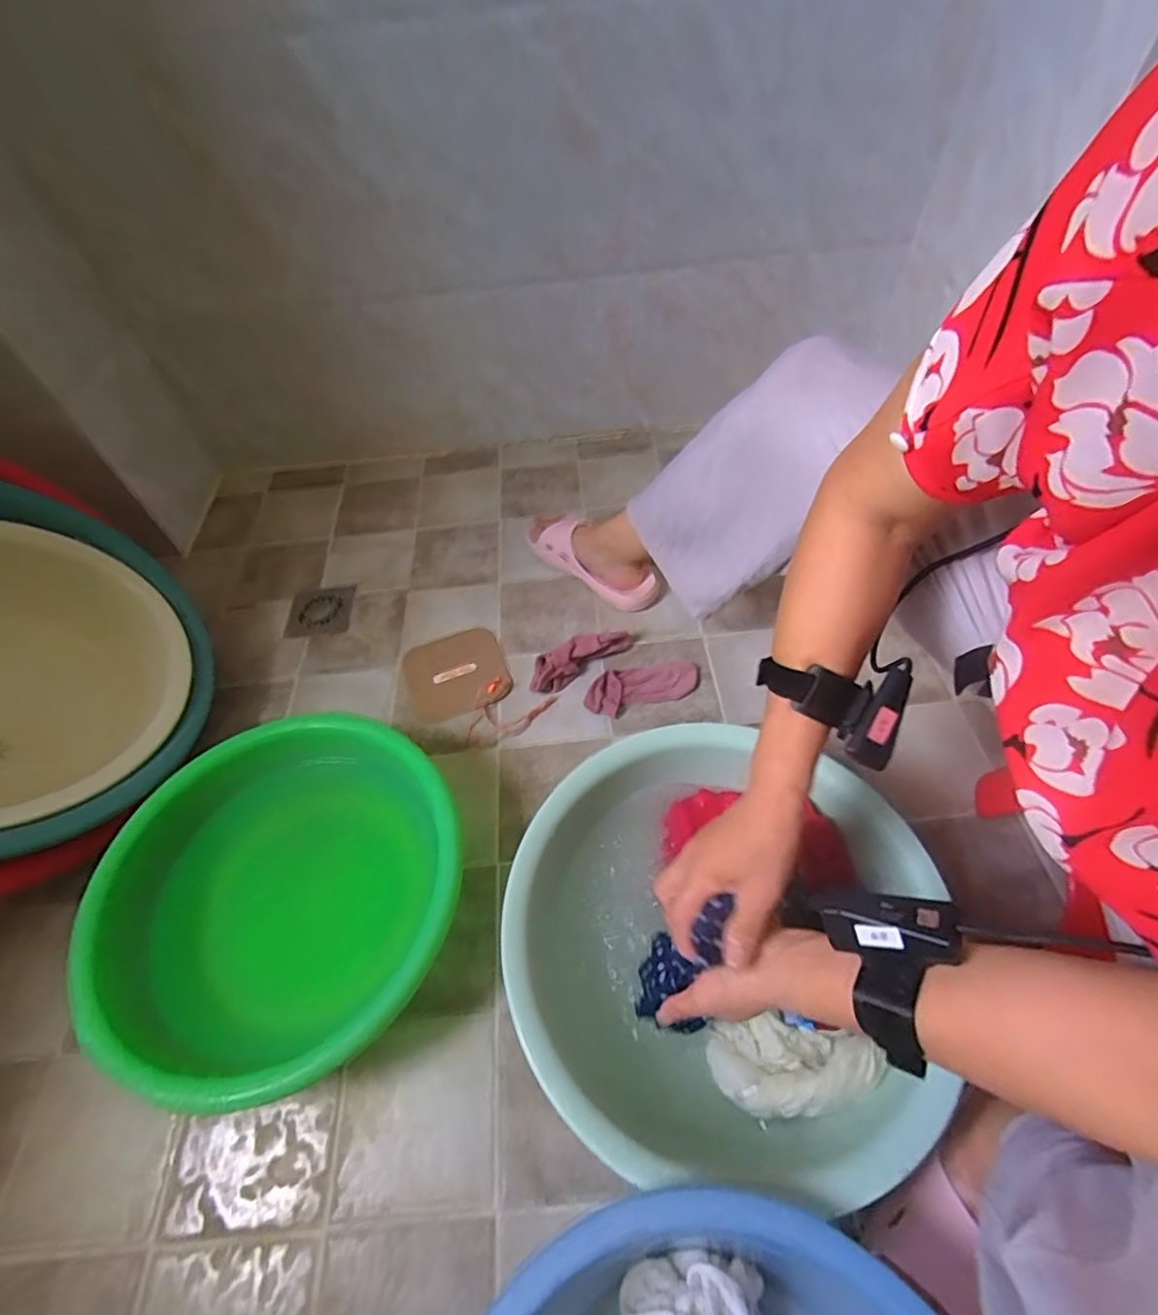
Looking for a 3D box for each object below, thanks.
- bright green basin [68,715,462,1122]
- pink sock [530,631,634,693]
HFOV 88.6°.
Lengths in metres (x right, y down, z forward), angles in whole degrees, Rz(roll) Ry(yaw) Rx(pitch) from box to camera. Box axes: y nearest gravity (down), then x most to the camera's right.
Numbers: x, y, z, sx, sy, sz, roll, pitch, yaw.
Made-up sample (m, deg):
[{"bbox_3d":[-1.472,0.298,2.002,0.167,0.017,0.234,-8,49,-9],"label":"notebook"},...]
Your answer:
[{"bbox_3d":[-0.292,0.248,0.625,0.339,0.132,0.340,-2,54,2],"label":"bright green basin"},{"bbox_3d":[0.002,-0.003,0.831,0.163,0.046,0.059,-22,56,-12],"label":"pink sock"}]

